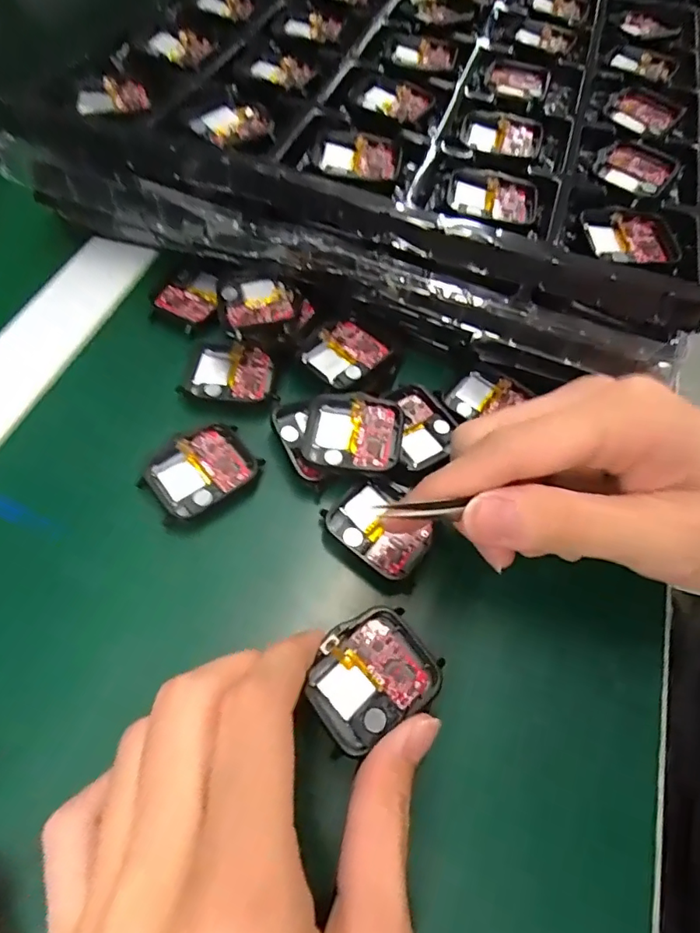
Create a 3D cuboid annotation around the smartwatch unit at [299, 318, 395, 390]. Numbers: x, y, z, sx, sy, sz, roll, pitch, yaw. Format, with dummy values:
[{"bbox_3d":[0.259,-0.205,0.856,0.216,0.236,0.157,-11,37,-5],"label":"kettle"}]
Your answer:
[{"bbox_3d":[-0.002,-0.055,0.255,0.037,0.008,0.036,-39,70,-22],"label":"smartwatch unit"}]

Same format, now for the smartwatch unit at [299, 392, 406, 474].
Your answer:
[{"bbox_3d":[0.001,-0.014,0.230,0.043,0.012,0.036,10,60,2],"label":"smartwatch unit"}]

